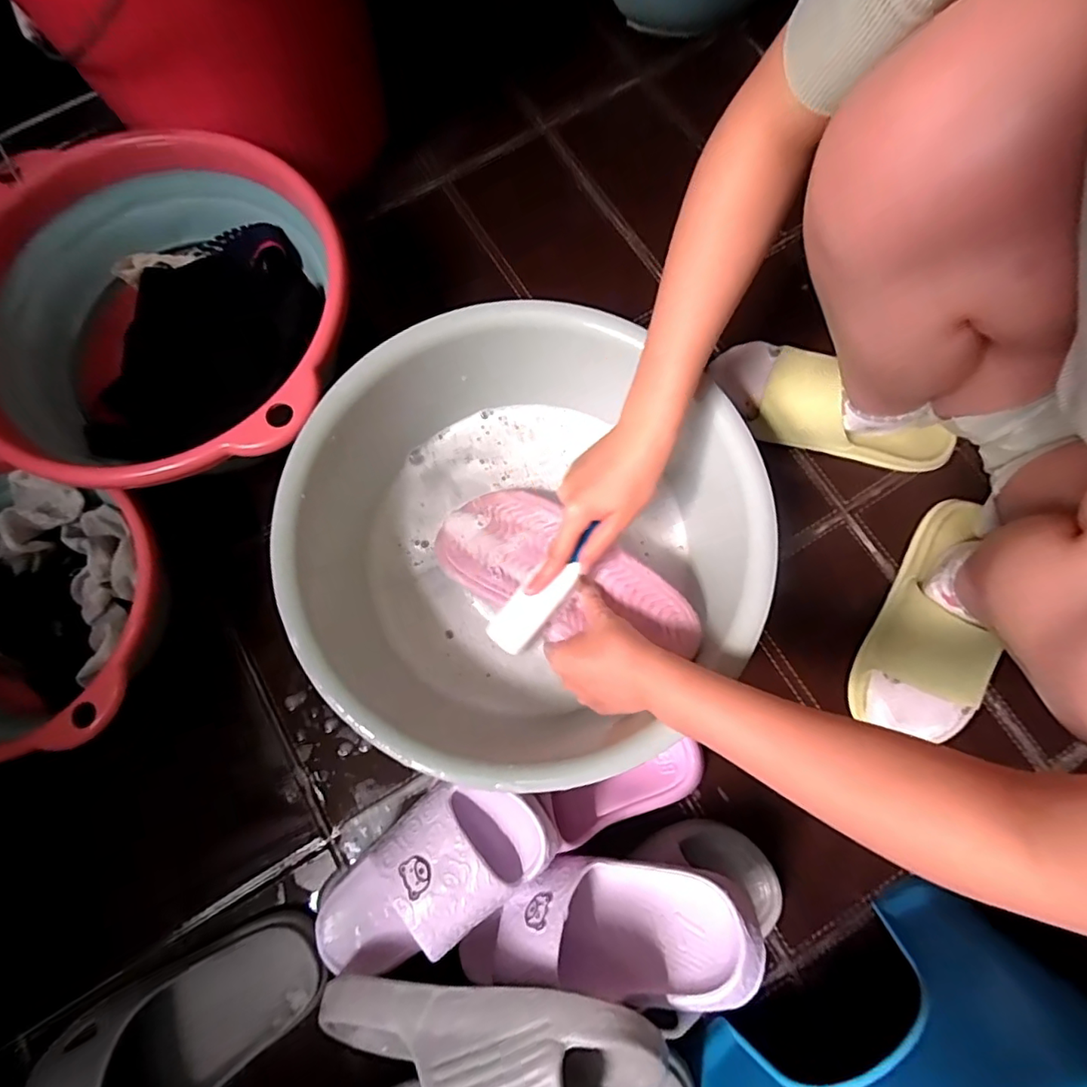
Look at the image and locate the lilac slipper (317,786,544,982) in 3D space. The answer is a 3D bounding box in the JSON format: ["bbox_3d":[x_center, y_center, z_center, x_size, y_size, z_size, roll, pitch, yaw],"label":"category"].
[{"bbox_3d":[-0.103,0.271,0.427,0.229,0.067,0.093,-39,77,16],"label":"lilac slipper"}]

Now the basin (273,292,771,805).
[{"bbox_3d":[-0.019,-0.006,0.478,0.371,0.130,0.374,0,77,0],"label":"basin"}]

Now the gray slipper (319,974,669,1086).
[{"bbox_3d":[-0.046,0.352,0.379,0.260,0.096,0.090,-5,75,16],"label":"gray slipper"}]

